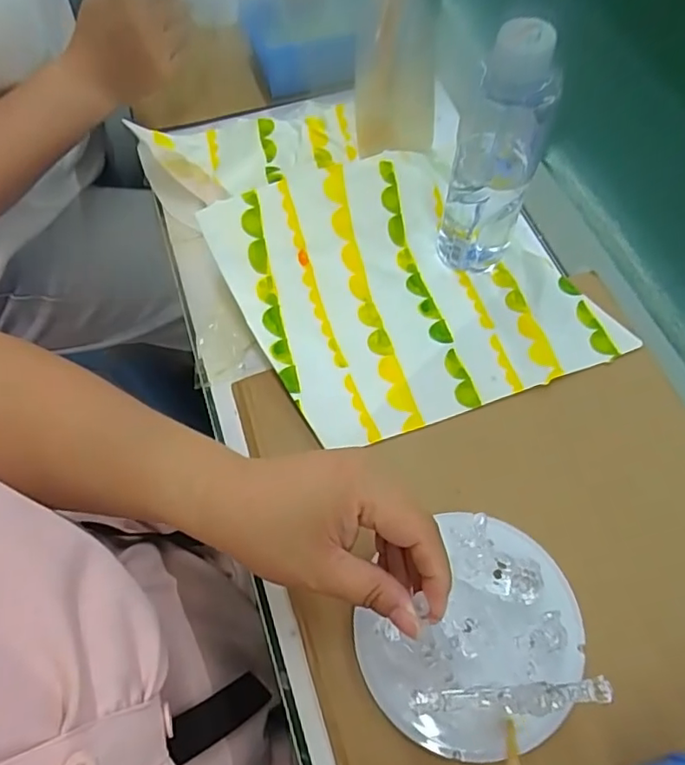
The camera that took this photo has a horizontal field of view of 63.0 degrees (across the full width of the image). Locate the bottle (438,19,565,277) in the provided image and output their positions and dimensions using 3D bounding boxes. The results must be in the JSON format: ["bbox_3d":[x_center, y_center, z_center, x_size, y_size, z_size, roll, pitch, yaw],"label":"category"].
[{"bbox_3d":[0.103,-0.153,0.381,0.056,0.171,0.059,19,66,11],"label":"bottle"}]

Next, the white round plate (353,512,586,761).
[{"bbox_3d":[0.078,0.147,0.322,0.112,0.015,0.125,37,70,18],"label":"white round plate"}]

